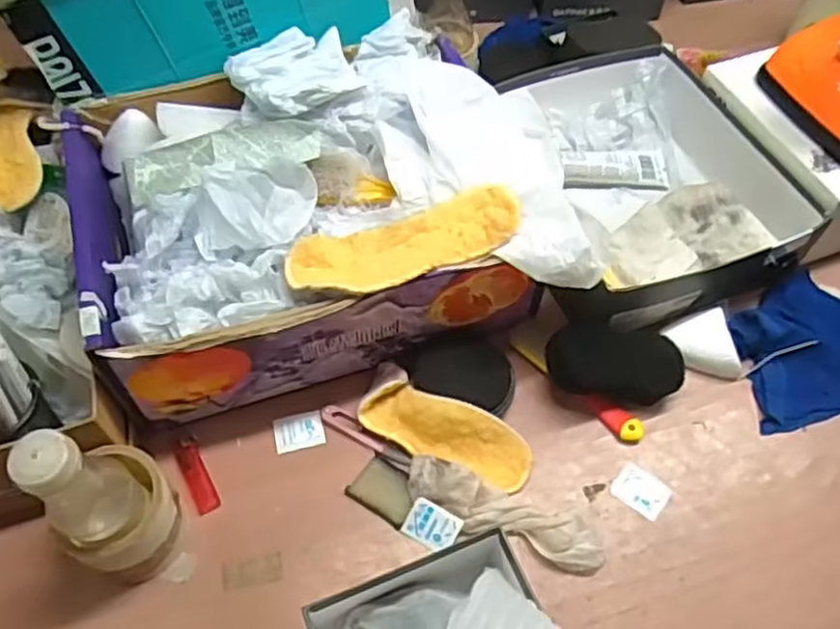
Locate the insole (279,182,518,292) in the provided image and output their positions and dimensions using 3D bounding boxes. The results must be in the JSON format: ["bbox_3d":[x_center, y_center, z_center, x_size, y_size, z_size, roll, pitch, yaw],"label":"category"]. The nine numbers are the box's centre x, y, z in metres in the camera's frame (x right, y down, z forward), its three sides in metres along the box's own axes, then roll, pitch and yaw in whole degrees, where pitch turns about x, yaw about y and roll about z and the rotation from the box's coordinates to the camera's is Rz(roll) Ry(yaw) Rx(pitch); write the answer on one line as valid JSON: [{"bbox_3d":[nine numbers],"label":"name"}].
[{"bbox_3d":[-0.011,-0.056,0.610,0.198,0.030,0.070,-13,58,-9],"label":"insole"}]

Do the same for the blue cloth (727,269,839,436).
[{"bbox_3d":[0.381,0.030,0.715,0.154,0.037,0.141,-21,59,-14],"label":"blue cloth"}]

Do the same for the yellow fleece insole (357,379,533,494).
[{"bbox_3d":[0.024,0.107,0.657,0.159,0.035,0.051,23,59,14],"label":"yellow fleece insole"}]

